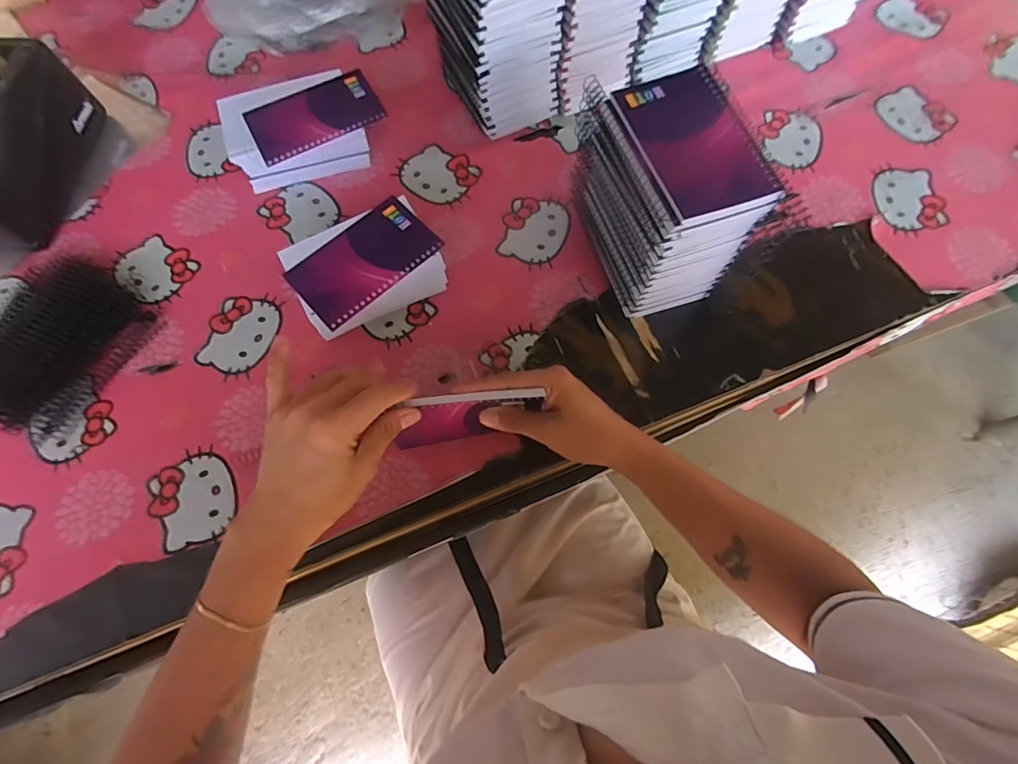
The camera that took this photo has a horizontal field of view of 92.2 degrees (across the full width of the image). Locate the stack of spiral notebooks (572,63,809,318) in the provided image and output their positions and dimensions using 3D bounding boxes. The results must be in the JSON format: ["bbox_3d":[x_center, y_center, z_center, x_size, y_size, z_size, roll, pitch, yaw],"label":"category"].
[{"bbox_3d":[0.134,-0.162,0.436,0.089,0.160,0.156,-19,71,-6],"label":"stack of spiral notebooks"}]

